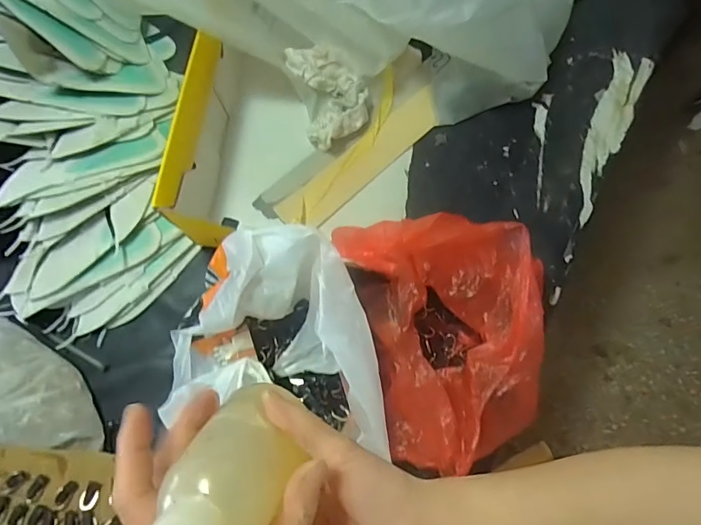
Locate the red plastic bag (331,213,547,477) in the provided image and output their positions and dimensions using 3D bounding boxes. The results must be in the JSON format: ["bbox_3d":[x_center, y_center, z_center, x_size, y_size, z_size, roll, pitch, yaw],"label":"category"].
[{"bbox_3d":[0.097,0.067,0.432,0.156,0.140,0.211,-15,73,-4],"label":"red plastic bag"}]

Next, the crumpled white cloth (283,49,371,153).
[{"bbox_3d":[-0.020,-0.201,0.553,0.084,0.058,0.117,-16,73,-4],"label":"crumpled white cloth"}]

